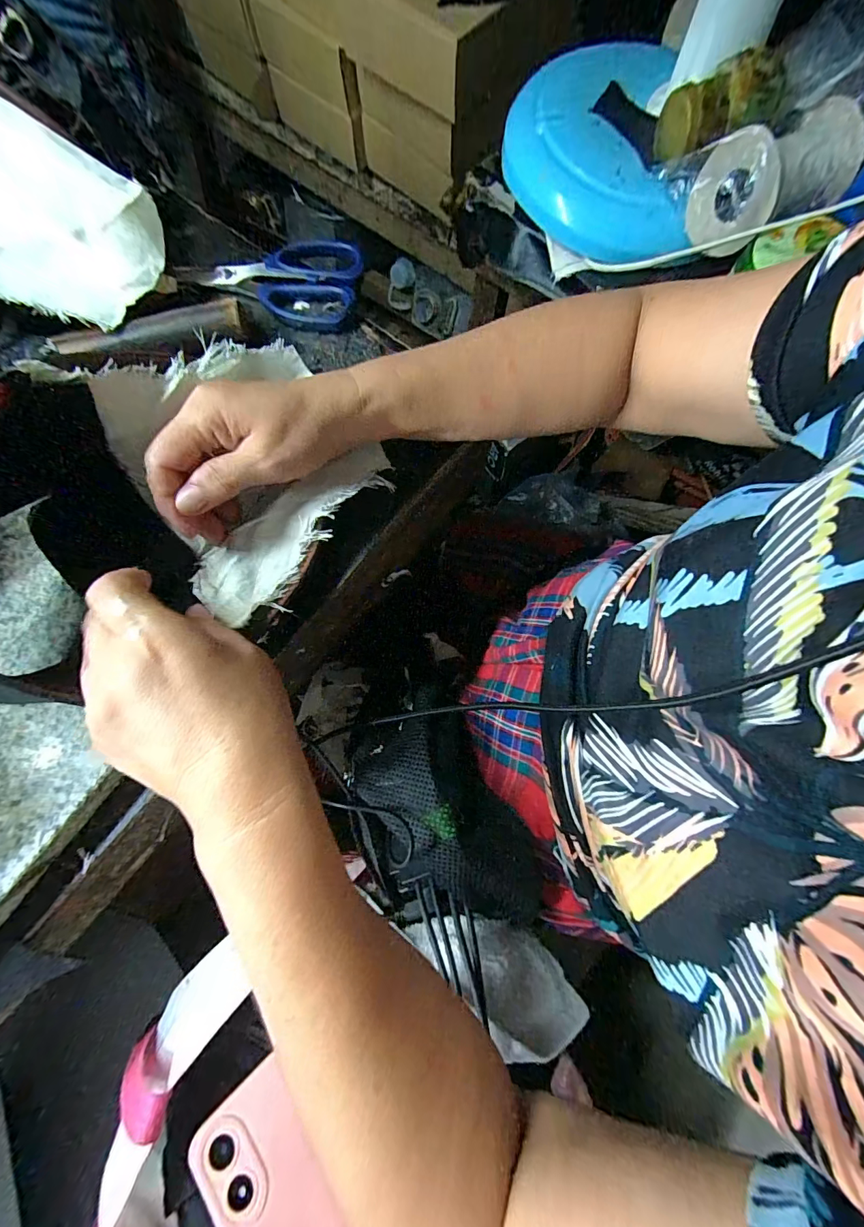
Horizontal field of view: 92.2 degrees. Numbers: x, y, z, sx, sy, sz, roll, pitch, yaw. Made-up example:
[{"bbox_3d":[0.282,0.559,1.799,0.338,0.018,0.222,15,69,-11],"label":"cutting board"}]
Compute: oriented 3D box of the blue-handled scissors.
[{"bbox_3d":[-0.133,-0.268,0.334,0.144,0.015,0.078,6,73,1],"label":"blue-handled scissors"}]

